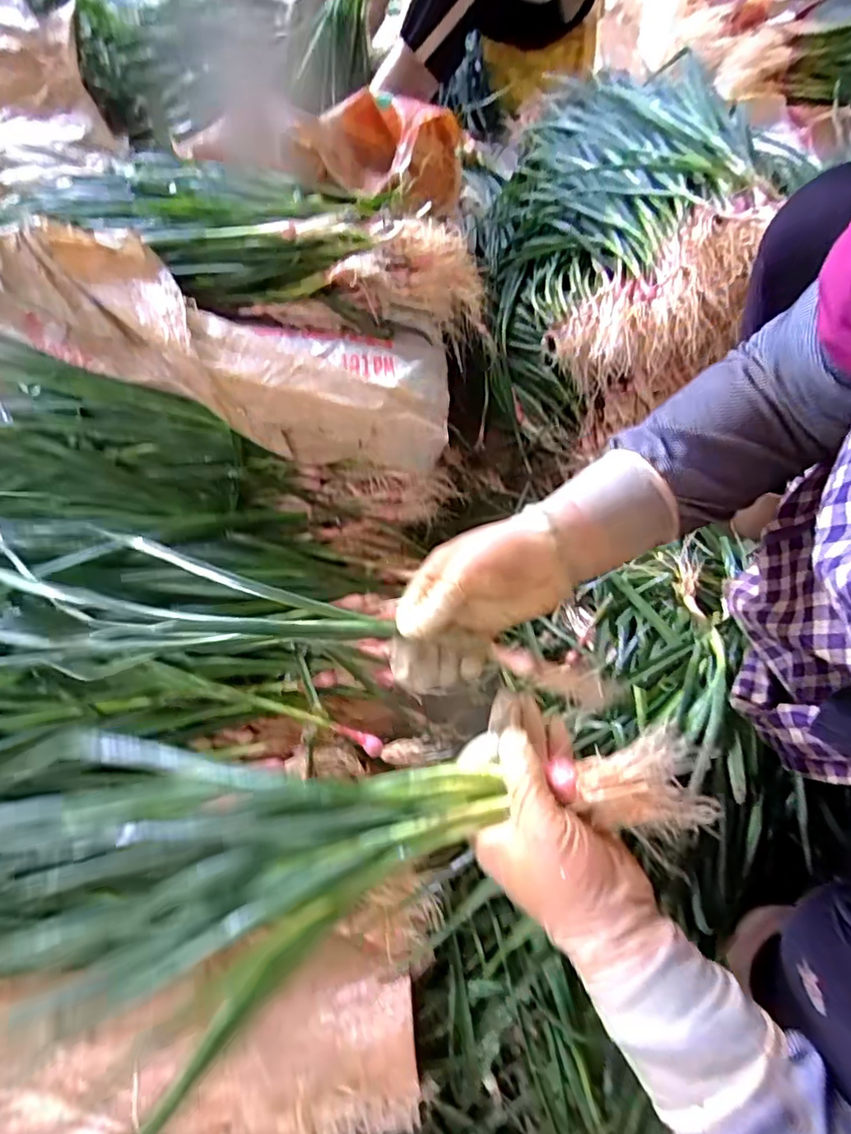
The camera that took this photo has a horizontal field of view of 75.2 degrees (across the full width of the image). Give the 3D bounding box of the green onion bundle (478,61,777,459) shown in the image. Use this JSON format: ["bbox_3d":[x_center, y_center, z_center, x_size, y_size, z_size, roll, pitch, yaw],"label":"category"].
[{"bbox_3d":[0.231,-0.411,0.727,0.268,0.240,0.467,3,58,3],"label":"green onion bundle"}]

